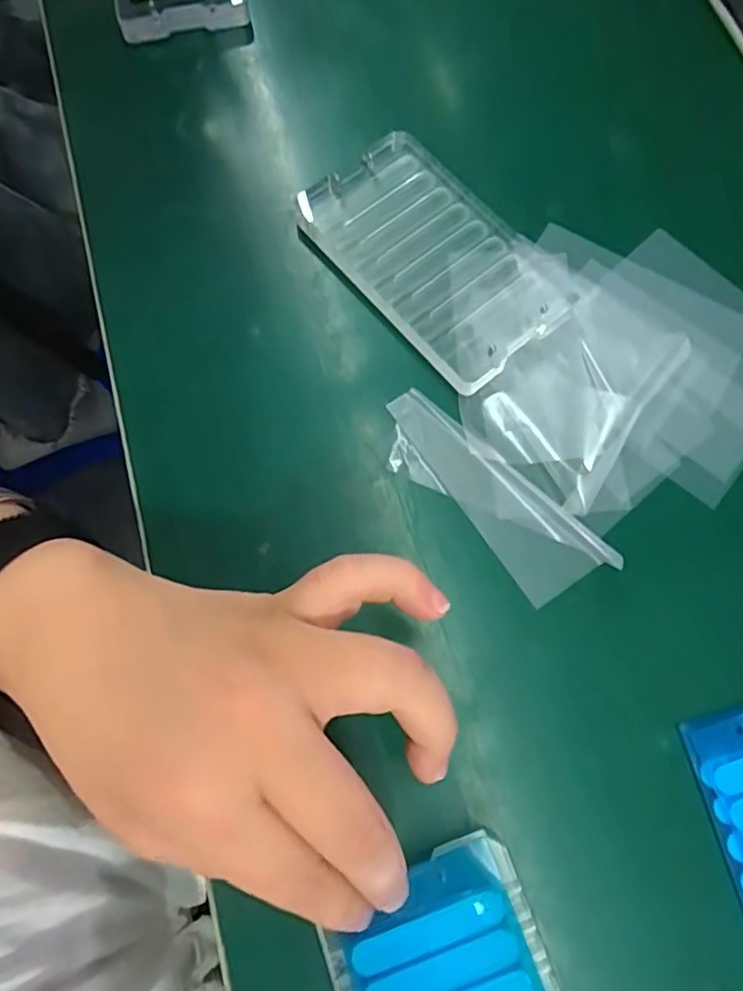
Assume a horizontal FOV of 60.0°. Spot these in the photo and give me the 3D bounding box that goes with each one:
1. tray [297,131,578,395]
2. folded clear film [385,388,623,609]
[{"bbox_3d":[0.026,-0.108,0.291,0.072,0.012,0.120,-40,77,-10],"label":"tray"},{"bbox_3d":[0.045,0.000,0.259,0.106,0.010,0.034,41,79,12],"label":"folded clear film"}]

